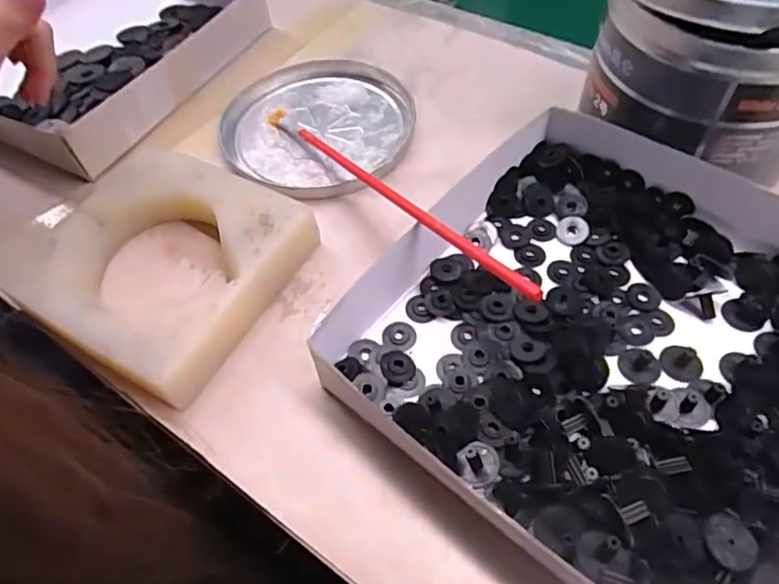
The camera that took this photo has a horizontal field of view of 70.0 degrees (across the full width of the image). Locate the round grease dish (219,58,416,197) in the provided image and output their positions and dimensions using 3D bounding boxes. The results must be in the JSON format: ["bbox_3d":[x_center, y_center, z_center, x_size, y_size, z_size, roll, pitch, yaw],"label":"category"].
[{"bbox_3d":[-0.049,-0.117,0.382,0.137,0.010,0.130,-2,56,3],"label":"round grease dish"}]

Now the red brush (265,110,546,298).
[{"bbox_3d":[-0.012,-0.062,0.308,0.008,0.010,0.255,-32,45,-16],"label":"red brush"}]

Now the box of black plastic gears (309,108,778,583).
[{"bbox_3d":[0.110,0.019,0.264,0.230,0.032,0.220,32,64,23],"label":"box of black plastic gears"}]

